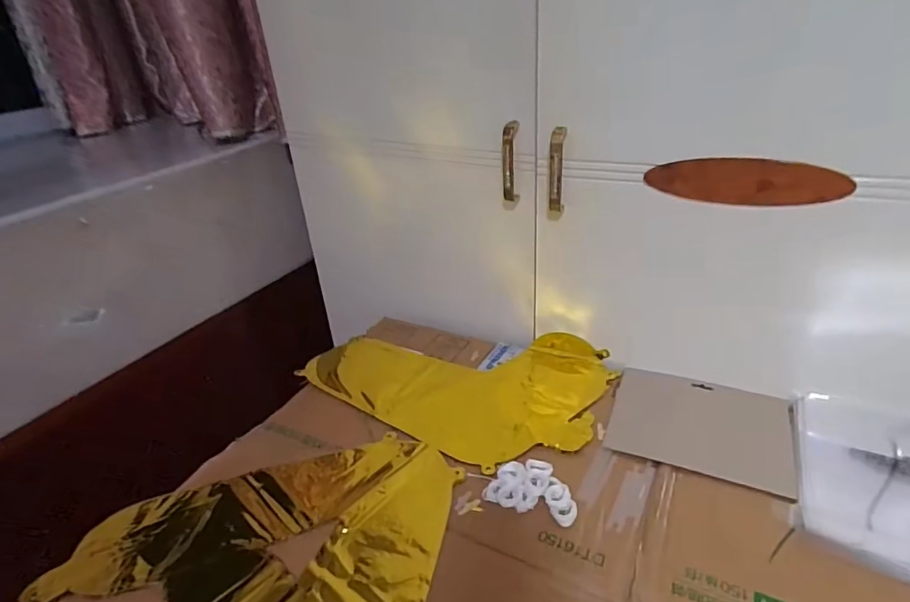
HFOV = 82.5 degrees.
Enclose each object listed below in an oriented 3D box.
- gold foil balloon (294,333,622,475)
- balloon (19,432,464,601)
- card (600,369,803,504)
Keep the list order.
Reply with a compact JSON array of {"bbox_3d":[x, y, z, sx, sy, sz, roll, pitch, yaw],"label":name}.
[{"bbox_3d":[-0.003,0.097,0.717,0.393,0.022,0.247,15,35,30],"label":"gold foil balloon"},{"bbox_3d":[-0.199,0.268,0.487,0.352,0.050,0.341,4,30,13],"label":"balloon"},{"bbox_3d":[0.289,0.143,0.615,0.192,0.010,0.163,8,32,28],"label":"card"}]

